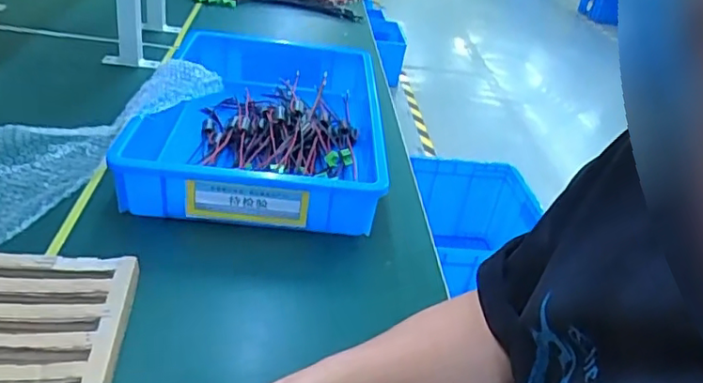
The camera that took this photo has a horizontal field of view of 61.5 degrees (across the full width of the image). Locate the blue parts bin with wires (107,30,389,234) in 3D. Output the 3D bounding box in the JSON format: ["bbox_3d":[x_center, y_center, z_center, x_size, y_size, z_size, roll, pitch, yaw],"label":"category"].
[{"bbox_3d":[-0.107,-0.102,0.780,0.279,0.080,0.407,8,30,-5],"label":"blue parts bin with wires"}]

